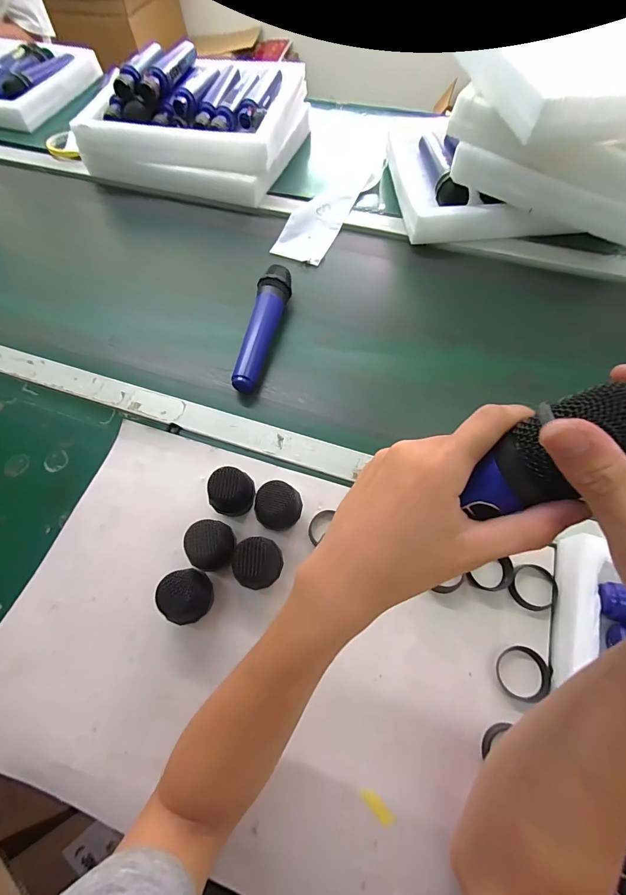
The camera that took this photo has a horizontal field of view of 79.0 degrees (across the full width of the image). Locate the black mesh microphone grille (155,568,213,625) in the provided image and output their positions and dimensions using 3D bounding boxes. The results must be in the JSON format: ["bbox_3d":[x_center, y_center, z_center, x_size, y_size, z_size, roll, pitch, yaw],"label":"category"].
[{"bbox_3d":[-0.118,0.144,0.366,0.042,0.064,0.046,-1,64,1],"label":"black mesh microphone grille"}]

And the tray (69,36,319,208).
[{"bbox_3d":[-0.209,-0.624,0.730,0.350,0.135,0.314,15,67,9],"label":"tray"}]

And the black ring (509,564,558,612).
[{"bbox_3d":[0.219,0.138,0.376,0.044,0.008,0.044,-1,65,2],"label":"black ring"}]

